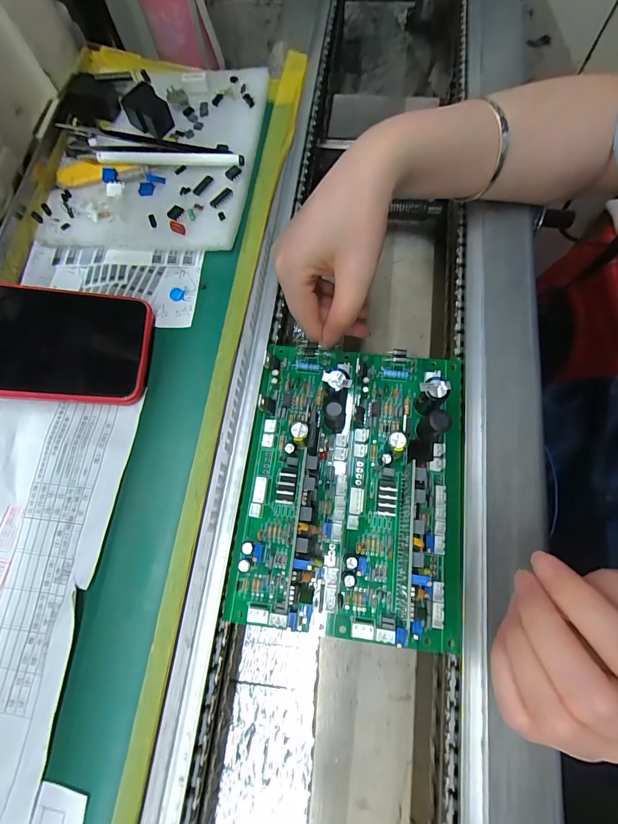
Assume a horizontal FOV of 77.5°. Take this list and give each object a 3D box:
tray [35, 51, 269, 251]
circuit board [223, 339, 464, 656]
[{"bbox_3d":[-0.126,-0.213,0.304,0.160,0.018,0.181,6,73,4],"label":"tray"},{"bbox_3d":[0.028,0.039,0.234,0.136,0.035,0.177,6,73,3],"label":"circuit board"}]

